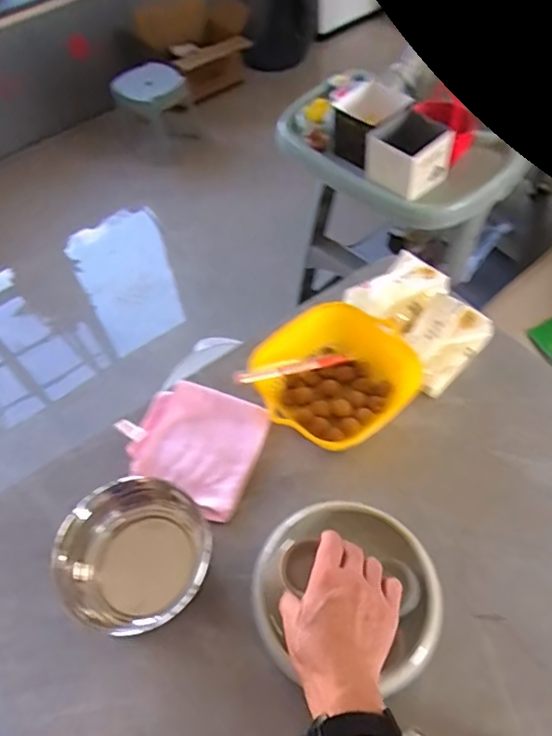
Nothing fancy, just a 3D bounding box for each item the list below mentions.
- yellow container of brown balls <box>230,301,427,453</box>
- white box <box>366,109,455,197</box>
[{"bbox_3d":[0.080,0.016,0.717,0.196,0.077,0.182,-40,62,-20],"label":"yellow container of brown balls"},{"bbox_3d":[0.255,-0.399,0.997,0.132,0.090,0.115,-40,62,-19],"label":"white box"}]

